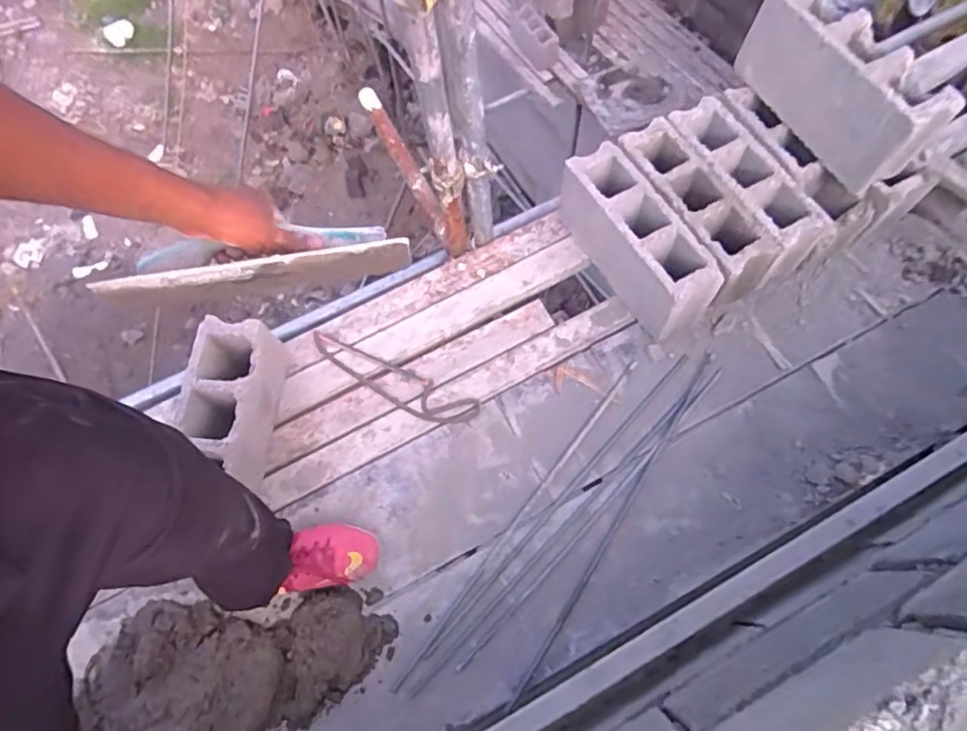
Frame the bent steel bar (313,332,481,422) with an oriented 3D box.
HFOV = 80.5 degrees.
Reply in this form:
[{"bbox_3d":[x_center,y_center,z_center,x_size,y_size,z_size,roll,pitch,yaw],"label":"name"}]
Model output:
[{"bbox_3d":[-0.202,0.035,1.250,0.405,0.012,0.082,25,70,11],"label":"bent steel bar"}]

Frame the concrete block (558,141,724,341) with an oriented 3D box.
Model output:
[{"bbox_3d":[0.329,-0.265,1.249,0.128,0.196,0.416,-29,70,-11],"label":"concrete block"}]

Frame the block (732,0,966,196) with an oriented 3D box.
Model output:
[{"bbox_3d":[0.702,-0.566,1.143,0.128,0.206,0.411,-32,70,-9],"label":"block"}]

